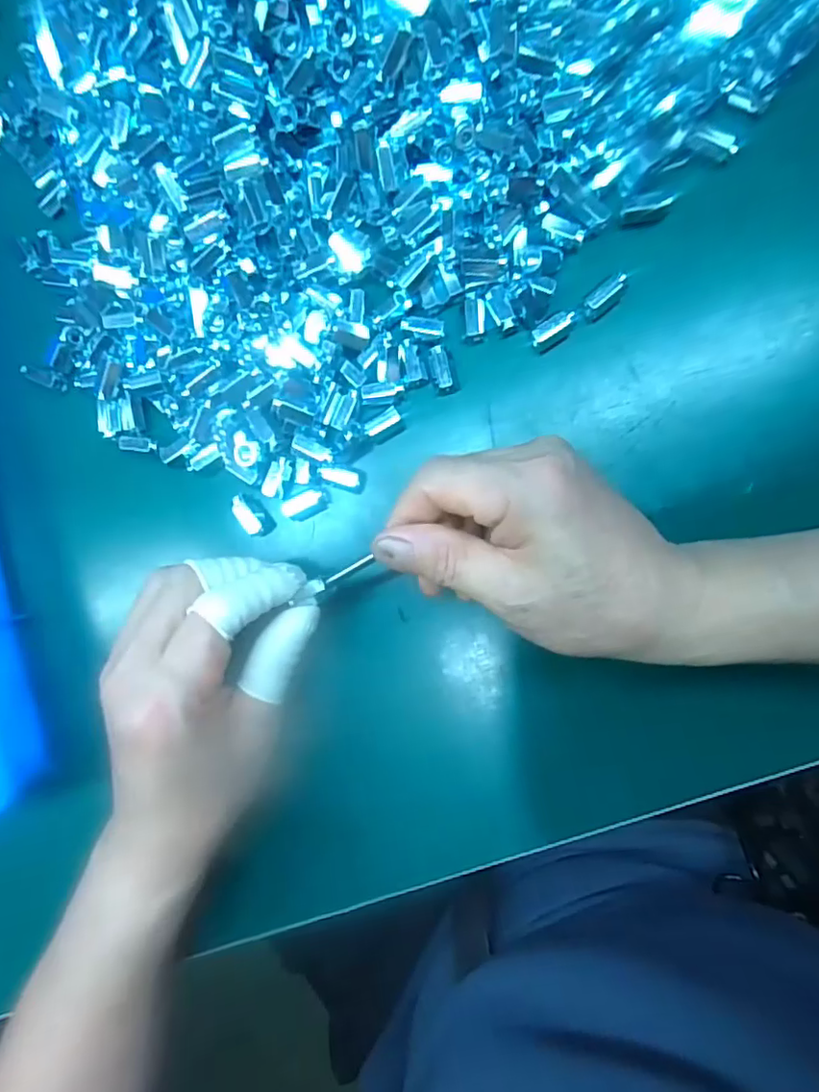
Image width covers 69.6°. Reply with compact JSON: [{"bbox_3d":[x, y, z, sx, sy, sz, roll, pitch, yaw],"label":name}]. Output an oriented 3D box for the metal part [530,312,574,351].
[{"bbox_3d":[0.069,-0.104,0.284,0.023,0.015,0.011,-31,86,7],"label":"metal part"}]

